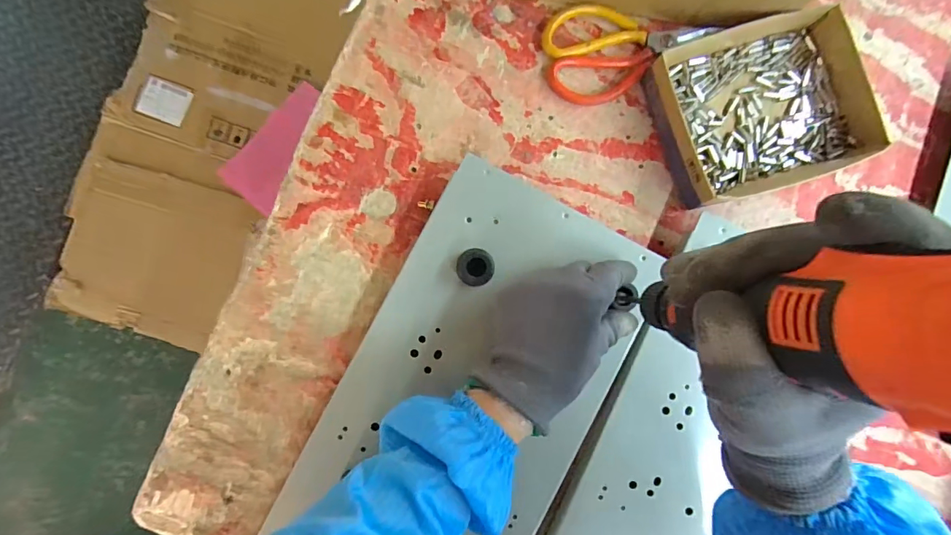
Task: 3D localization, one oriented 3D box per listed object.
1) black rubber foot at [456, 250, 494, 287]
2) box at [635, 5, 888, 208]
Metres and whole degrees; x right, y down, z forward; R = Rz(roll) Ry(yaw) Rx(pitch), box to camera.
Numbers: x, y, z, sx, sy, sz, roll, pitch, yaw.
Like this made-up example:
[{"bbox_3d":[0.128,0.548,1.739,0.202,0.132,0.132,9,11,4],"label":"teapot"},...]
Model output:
[{"bbox_3d":[0.000,-0.001,0.379,0.029,0.016,0.031,0,86,-3],"label":"black rubber foot"},{"bbox_3d":[0.245,-0.139,0.410,0.167,0.041,0.140,-17,87,-4],"label":"box"}]

